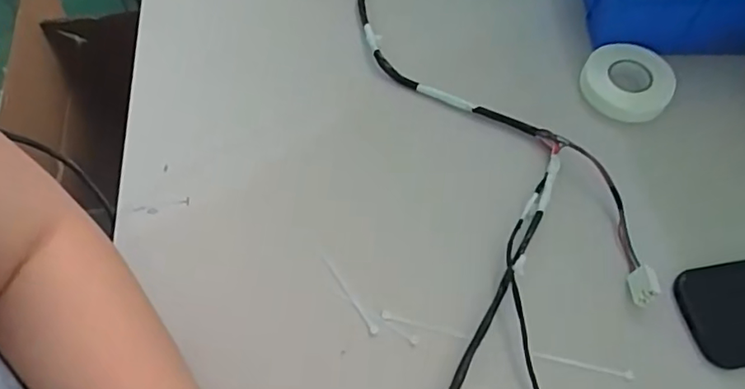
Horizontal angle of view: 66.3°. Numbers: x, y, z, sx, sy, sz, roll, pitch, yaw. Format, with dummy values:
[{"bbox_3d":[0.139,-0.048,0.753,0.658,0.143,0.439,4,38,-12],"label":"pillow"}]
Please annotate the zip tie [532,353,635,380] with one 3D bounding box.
[{"bbox_3d":[0.163,0.132,0.441,0.077,0.005,0.007,9,59,4],"label":"zip tie"}]

